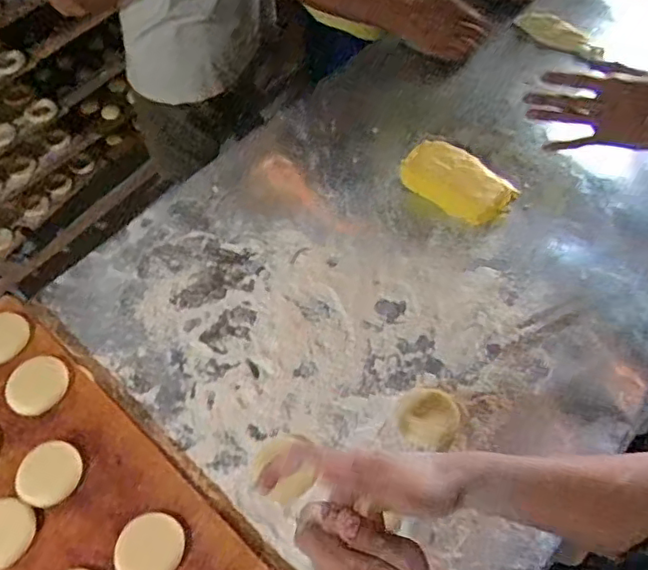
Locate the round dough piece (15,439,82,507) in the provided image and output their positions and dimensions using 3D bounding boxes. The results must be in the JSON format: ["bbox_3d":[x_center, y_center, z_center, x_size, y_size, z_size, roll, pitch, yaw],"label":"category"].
[{"bbox_3d":[-0.275,0.187,0.594,0.056,0.015,0.059,-2,56,3],"label":"round dough piece"}]

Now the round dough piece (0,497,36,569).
[{"bbox_3d":[-0.307,0.235,0.562,0.056,0.013,0.062,8,57,10],"label":"round dough piece"}]

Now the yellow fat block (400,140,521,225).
[{"bbox_3d":[0.175,-0.141,0.787,0.144,0.034,0.077,37,66,25],"label":"yellow fat block"}]

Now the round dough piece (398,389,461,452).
[{"bbox_3d":[0.110,0.138,0.624,0.062,0.012,0.062,-2,56,3],"label":"round dough piece"}]

